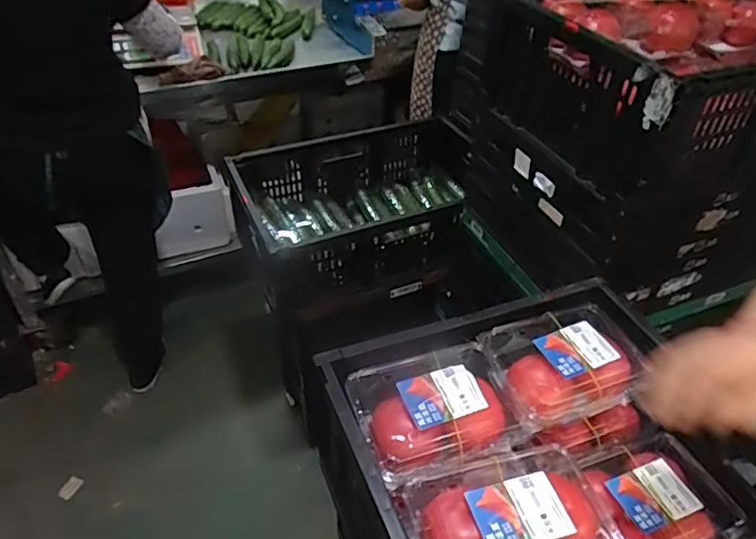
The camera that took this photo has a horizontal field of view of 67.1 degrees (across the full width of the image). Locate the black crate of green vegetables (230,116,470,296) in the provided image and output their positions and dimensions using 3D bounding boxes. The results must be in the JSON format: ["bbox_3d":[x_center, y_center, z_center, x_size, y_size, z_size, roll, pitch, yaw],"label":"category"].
[{"bbox_3d":[-0.016,-0.169,1.410,0.601,0.176,0.456,-13,42,-17],"label":"black crate of green vegetables"}]

